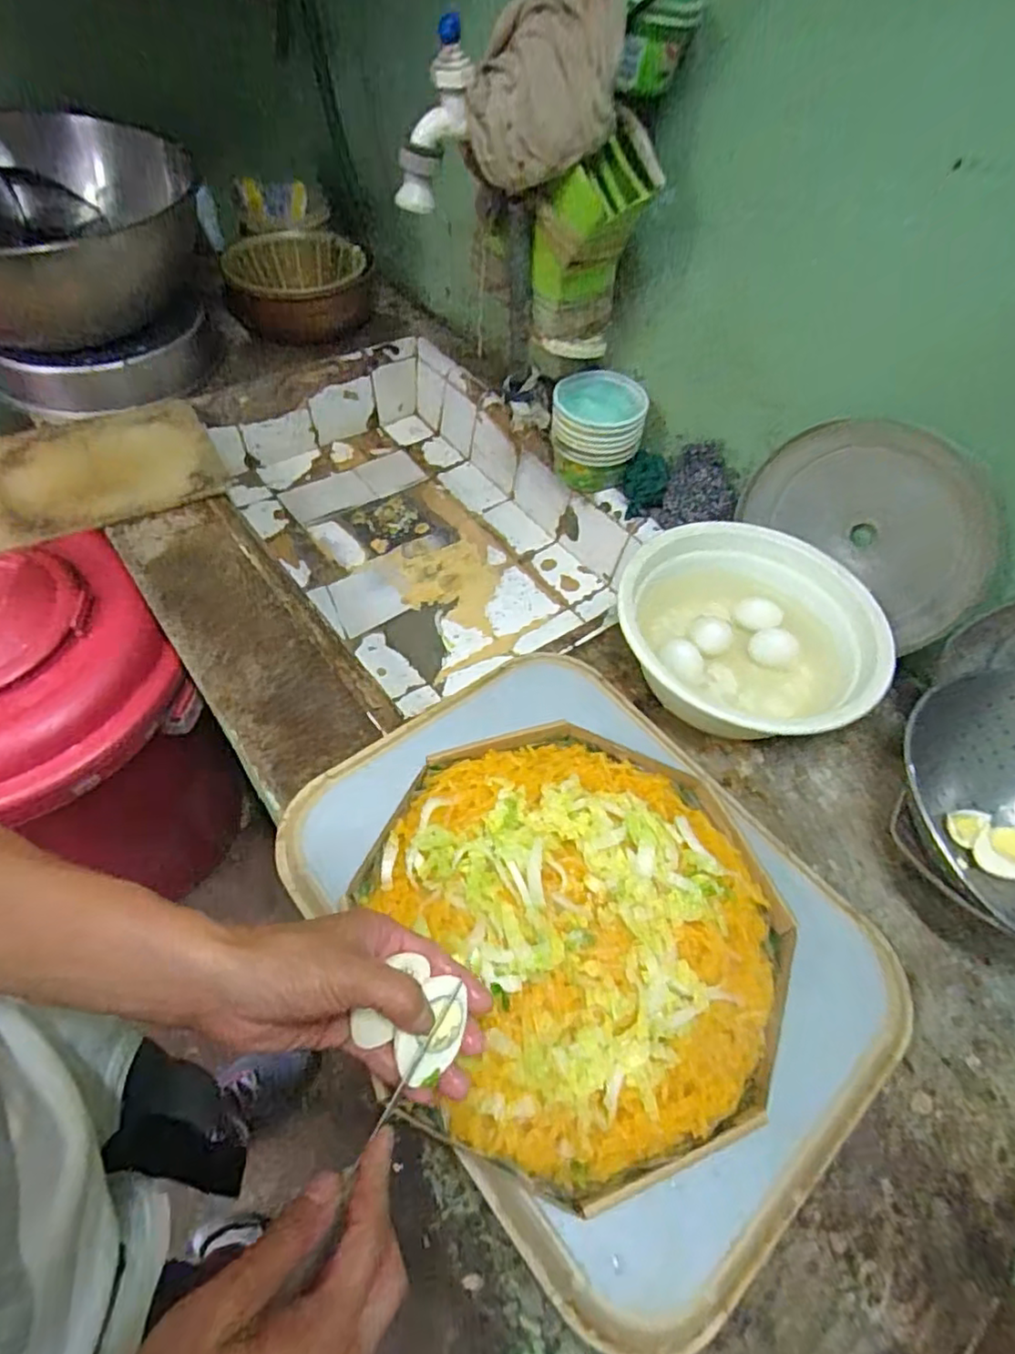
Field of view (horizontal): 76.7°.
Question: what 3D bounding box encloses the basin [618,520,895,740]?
[{"bbox_3d":[0.233,-0.035,0.644,0.226,0.097,0.237,3,54,-4],"label":"basin"}]

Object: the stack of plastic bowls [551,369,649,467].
[{"bbox_3d":[0.113,-0.327,0.809,0.116,0.073,0.089,10,54,2],"label":"stack of plastic bowls"}]

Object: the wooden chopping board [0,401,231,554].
[{"bbox_3d":[-0.506,-0.254,0.782,0.283,0.020,0.212,-25,60,-22],"label":"wooden chopping board"}]

